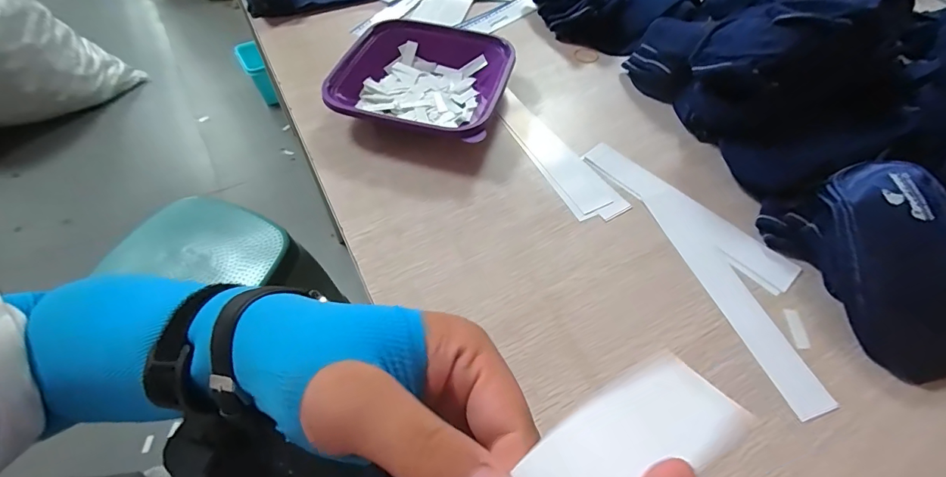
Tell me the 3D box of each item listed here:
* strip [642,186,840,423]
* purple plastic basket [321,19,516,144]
[{"bbox_3d":[0.217,0.040,0.366,0.036,0.004,0.217,-13,56,-12],"label":"strip"},{"bbox_3d":[-0.051,-0.176,0.484,0.173,0.048,0.178,14,55,7],"label":"purple plastic basket"}]

